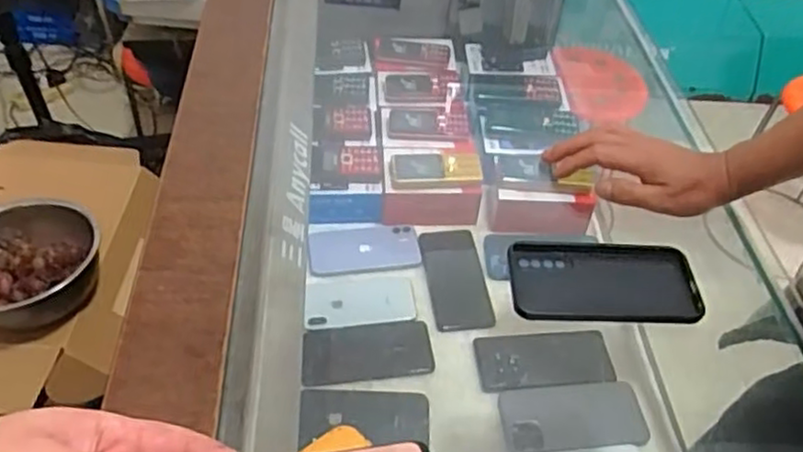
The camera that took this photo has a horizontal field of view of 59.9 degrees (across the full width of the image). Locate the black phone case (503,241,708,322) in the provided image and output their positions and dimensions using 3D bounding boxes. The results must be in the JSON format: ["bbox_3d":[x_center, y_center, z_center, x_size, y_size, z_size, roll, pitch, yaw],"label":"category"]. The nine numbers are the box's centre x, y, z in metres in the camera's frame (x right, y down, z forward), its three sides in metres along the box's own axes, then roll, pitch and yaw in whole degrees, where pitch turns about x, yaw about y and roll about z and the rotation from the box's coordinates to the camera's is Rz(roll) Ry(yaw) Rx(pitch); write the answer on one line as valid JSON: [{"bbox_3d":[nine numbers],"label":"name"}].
[{"bbox_3d":[0.167,0.046,0.579,0.152,0.017,0.073,1,46,-2],"label":"black phone case"}]

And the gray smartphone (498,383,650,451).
[{"bbox_3d":[0.197,0.221,0.795,0.163,0.012,0.077,-3,47,-6],"label":"gray smartphone"}]

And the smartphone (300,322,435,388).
[{"bbox_3d":[-0.042,0.155,0.844,0.155,0.006,0.069,-4,59,-3],"label":"smartphone"}]

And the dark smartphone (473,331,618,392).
[{"bbox_3d":[0.171,0.163,0.838,0.158,0.015,0.073,-3,47,-6],"label":"dark smartphone"}]

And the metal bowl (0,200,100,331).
[{"bbox_3d":[-0.471,0.062,0.885,0.193,0.093,0.185,2,46,-2],"label":"metal bowl"}]

